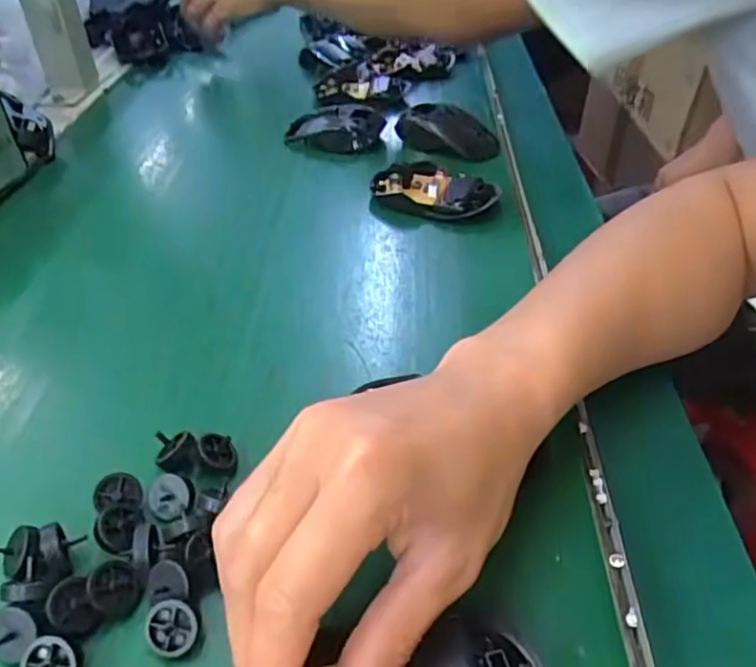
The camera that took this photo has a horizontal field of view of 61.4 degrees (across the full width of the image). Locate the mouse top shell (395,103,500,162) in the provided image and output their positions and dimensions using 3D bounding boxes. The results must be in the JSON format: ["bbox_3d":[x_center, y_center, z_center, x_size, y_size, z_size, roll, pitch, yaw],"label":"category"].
[{"bbox_3d":[0.058,-0.171,0.534,0.085,0.021,0.050,9,42,11],"label":"mouse top shell"}]

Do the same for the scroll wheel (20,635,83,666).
[{"bbox_3d":[-0.114,0.115,0.222,0.019,0.007,0.019,1,82,-9],"label":"scroll wheel"}]

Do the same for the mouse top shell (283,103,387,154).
[{"bbox_3d":[-0.037,-0.176,0.546,0.083,0.022,0.051,-4,41,-4],"label":"mouse top shell"}]

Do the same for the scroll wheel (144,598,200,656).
[{"bbox_3d":[-0.075,0.106,0.231,0.019,0.004,0.020,0,85,0],"label":"scroll wheel"}]

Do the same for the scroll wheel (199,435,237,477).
[{"bbox_3d":[-0.073,0.055,0.290,0.015,0.011,0.019,-19,43,-18],"label":"scroll wheel"}]

